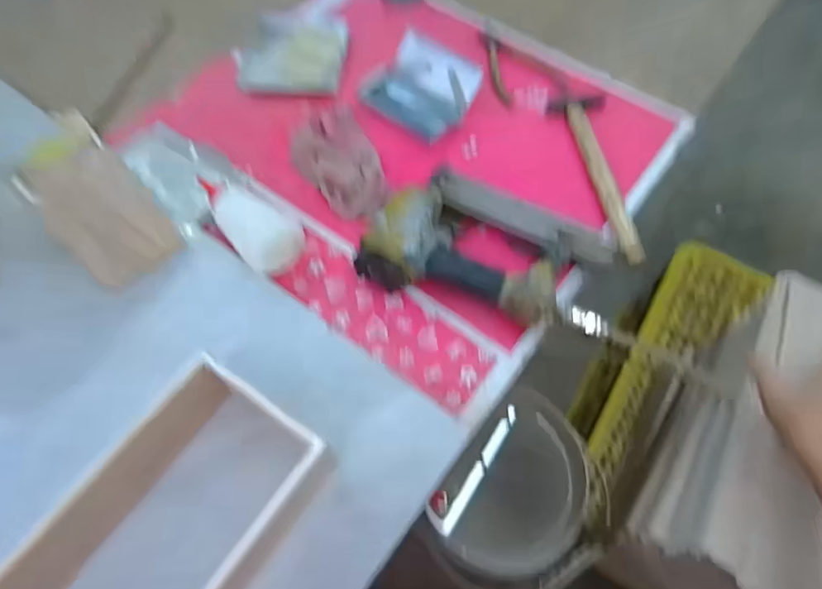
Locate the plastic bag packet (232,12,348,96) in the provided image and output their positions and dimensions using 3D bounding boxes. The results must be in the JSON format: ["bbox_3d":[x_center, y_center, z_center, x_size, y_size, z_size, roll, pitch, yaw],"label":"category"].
[{"bbox_3d":[-0.162,-0.333,0.689,0.146,0.026,0.149,6,62,2],"label":"plastic bag packet"}]

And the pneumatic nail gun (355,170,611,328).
[{"bbox_3d":[0.070,-0.041,0.511,0.205,0.060,0.158,30,66,14],"label":"pneumatic nail gun"}]

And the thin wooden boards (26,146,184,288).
[{"bbox_3d":[-0.295,-0.077,0.498,0.010,0.125,0.092,9,44,39],"label":"thin wooden boards"}]

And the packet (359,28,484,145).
[{"bbox_3d":[0.013,-0.269,0.641,0.130,0.033,0.132,32,66,14],"label":"packet"}]

